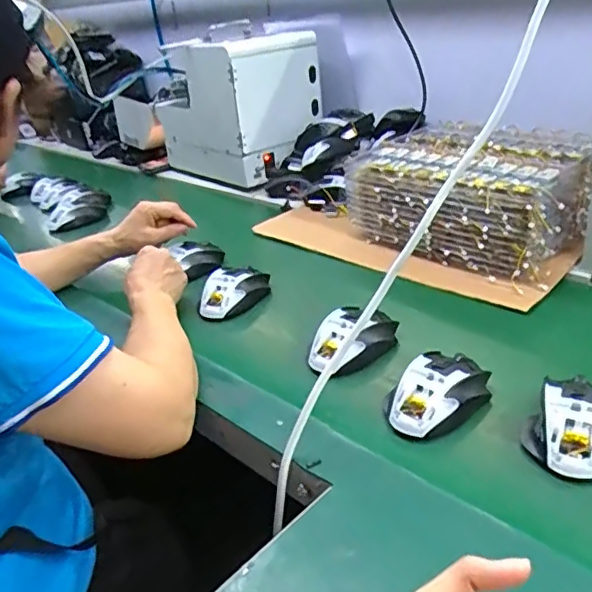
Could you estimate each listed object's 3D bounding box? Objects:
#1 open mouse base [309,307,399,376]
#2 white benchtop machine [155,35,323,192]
[{"bbox_3d":[0.065,0.046,0.641,0.116,0.043,0.067,-26,34,-30],"label":"open mouse base"},{"bbox_3d":[-0.132,-0.406,1.246,0.205,0.246,0.324,-30,36,-34],"label":"white benchtop machine"}]

